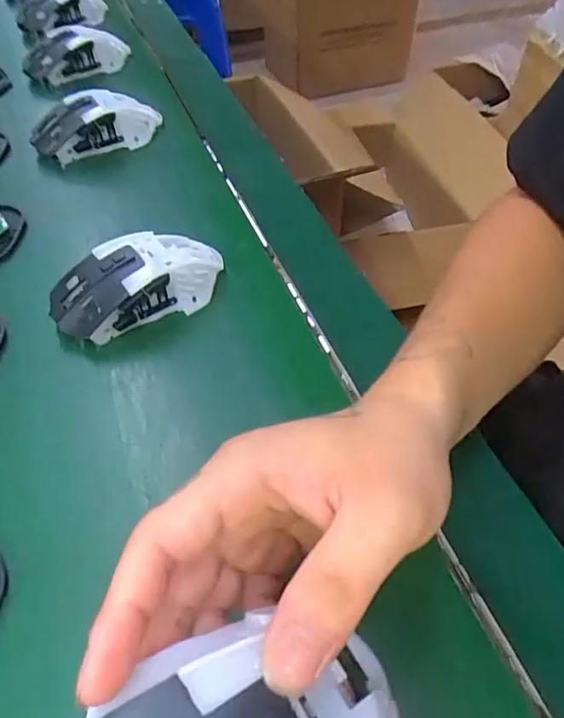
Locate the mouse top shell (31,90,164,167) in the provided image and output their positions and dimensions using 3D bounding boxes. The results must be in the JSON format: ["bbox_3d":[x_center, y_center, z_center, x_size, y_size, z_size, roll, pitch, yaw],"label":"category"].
[{"bbox_3d":[-0.162,-0.208,0.478,0.113,0.037,0.057,-21,54,-17],"label":"mouse top shell"}]

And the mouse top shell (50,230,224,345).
[{"bbox_3d":[-0.092,-0.054,0.352,0.114,0.036,0.065,-19,53,-16],"label":"mouse top shell"}]

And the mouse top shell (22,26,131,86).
[{"bbox_3d":[-0.212,-0.313,0.566,0.099,0.043,0.051,-8,51,-8],"label":"mouse top shell"}]

